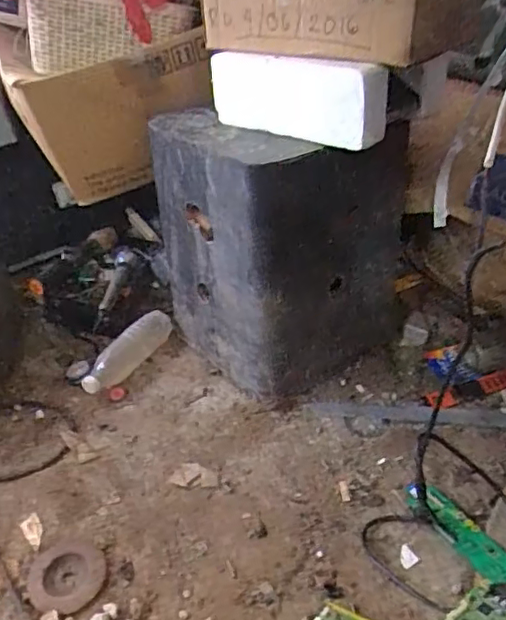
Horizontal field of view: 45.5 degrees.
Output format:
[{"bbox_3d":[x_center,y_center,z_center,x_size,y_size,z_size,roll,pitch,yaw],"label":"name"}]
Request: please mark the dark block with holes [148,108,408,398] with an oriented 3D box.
[{"bbox_3d":[0.054,-0.120,1.031,0.324,0.395,0.341,-24,44,-29],"label":"dark block with holes"}]

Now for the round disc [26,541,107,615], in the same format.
[{"bbox_3d":[-0.234,0.335,0.761,0.094,0.005,0.091,-1,36,1],"label":"round disc"}]

